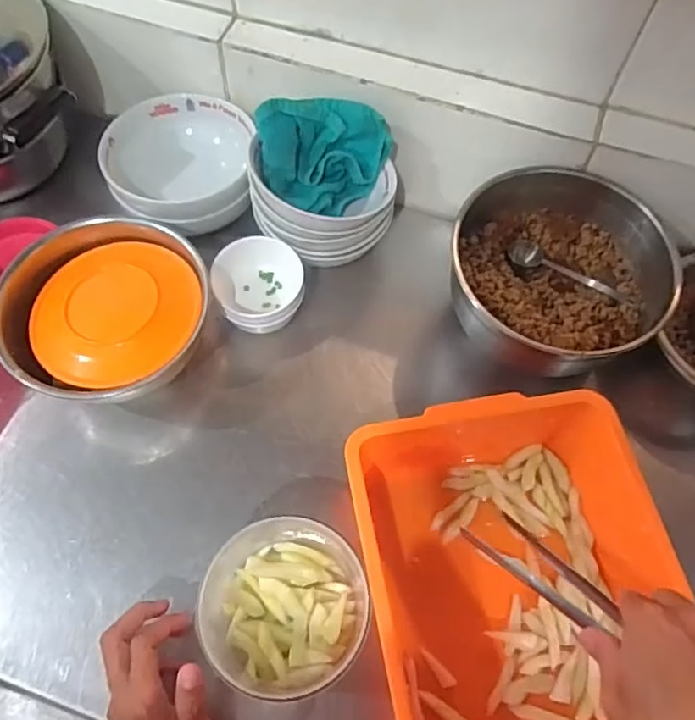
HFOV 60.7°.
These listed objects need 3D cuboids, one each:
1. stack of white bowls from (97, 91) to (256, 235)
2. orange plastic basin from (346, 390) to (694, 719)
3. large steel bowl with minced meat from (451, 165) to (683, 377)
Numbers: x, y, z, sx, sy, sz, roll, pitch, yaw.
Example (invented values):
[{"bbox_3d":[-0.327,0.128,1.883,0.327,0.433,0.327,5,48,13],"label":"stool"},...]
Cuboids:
[{"bbox_3d":[-0.187,-0.211,0.664,0.149,0.066,0.168,-1,64,-3],"label":"stack of white bowls"},{"bbox_3d":[0.134,0.189,0.485,0.230,0.102,0.296,-9,65,-6],"label":"orange plastic basin"},{"bbox_3d":[0.206,-0.084,0.599,0.201,0.106,0.190,1,64,-2],"label":"large steel bowl with minced meat"}]

